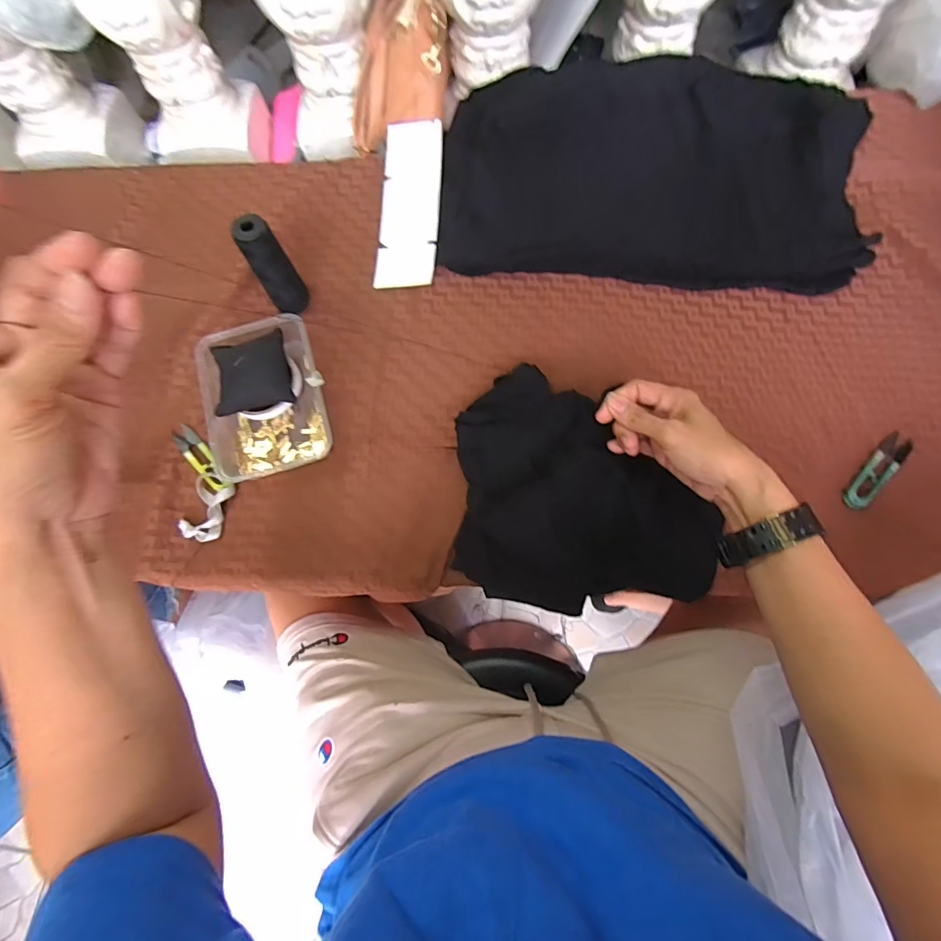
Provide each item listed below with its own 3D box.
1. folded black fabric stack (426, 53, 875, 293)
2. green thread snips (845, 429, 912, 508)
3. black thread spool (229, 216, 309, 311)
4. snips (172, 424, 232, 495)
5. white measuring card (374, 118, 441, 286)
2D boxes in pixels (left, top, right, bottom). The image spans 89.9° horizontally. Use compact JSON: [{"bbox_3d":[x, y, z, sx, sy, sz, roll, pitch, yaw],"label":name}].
[{"bbox_3d":[0.208,-0.362,0.568,0.470,0.055,0.276,6,74,4],"label":"folded black fabric stack"},{"bbox_3d":[0.410,0.001,0.475,0.024,0.008,0.098,43,80,13],"label":"green thread snips"},{"bbox_3d":[-0.210,-0.215,0.509,0.037,0.111,0.039,-1,74,2],"label":"black thread spool"},{"bbox_3d":[-0.292,-0.014,0.508,0.023,0.011,0.097,-42,77,-9],"label":"snips"},{"bbox_3d":[-0.074,-0.332,0.586,0.074,0.008,0.224,0,80,10],"label":"white measuring card"}]

